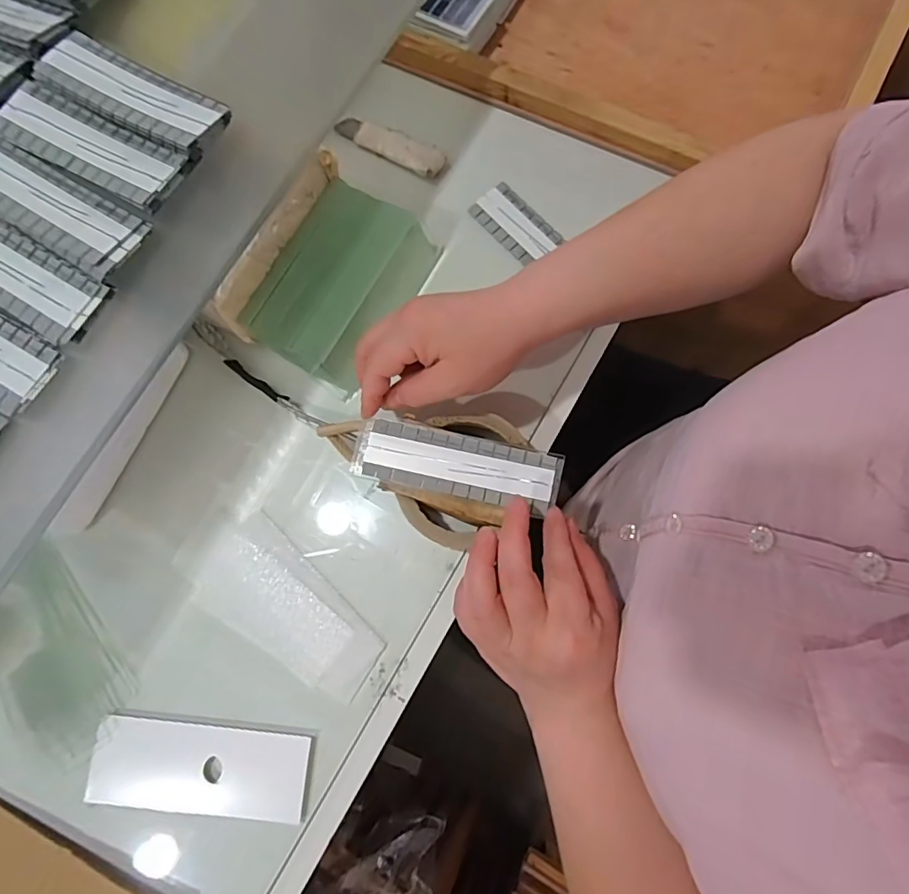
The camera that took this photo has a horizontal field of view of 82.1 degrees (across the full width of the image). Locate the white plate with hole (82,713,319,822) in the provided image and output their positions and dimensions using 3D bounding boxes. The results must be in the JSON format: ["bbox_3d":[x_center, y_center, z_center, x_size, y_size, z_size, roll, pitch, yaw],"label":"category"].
[{"bbox_3d":[-0.171,0.217,0.351,0.145,0.004,0.052,4,78,4],"label":"white plate with hole"}]

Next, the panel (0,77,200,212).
[{"bbox_3d":[-0.227,-0.189,0.320,0.134,0.006,0.045,26,80,8],"label":"panel"}]

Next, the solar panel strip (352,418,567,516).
[{"bbox_3d":[0.001,0.011,0.350,0.137,0.004,0.042,10,79,7],"label":"solar panel strip"}]

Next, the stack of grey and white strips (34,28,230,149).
[{"bbox_3d":[-0.204,-0.224,0.326,0.137,0.013,0.042,31,81,9],"label":"stack of grey and white strips"}]

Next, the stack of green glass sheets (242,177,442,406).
[{"bbox_3d":[-0.087,-0.126,0.406,0.091,0.042,0.145,26,80,8],"label":"stack of green glass sheets"}]

